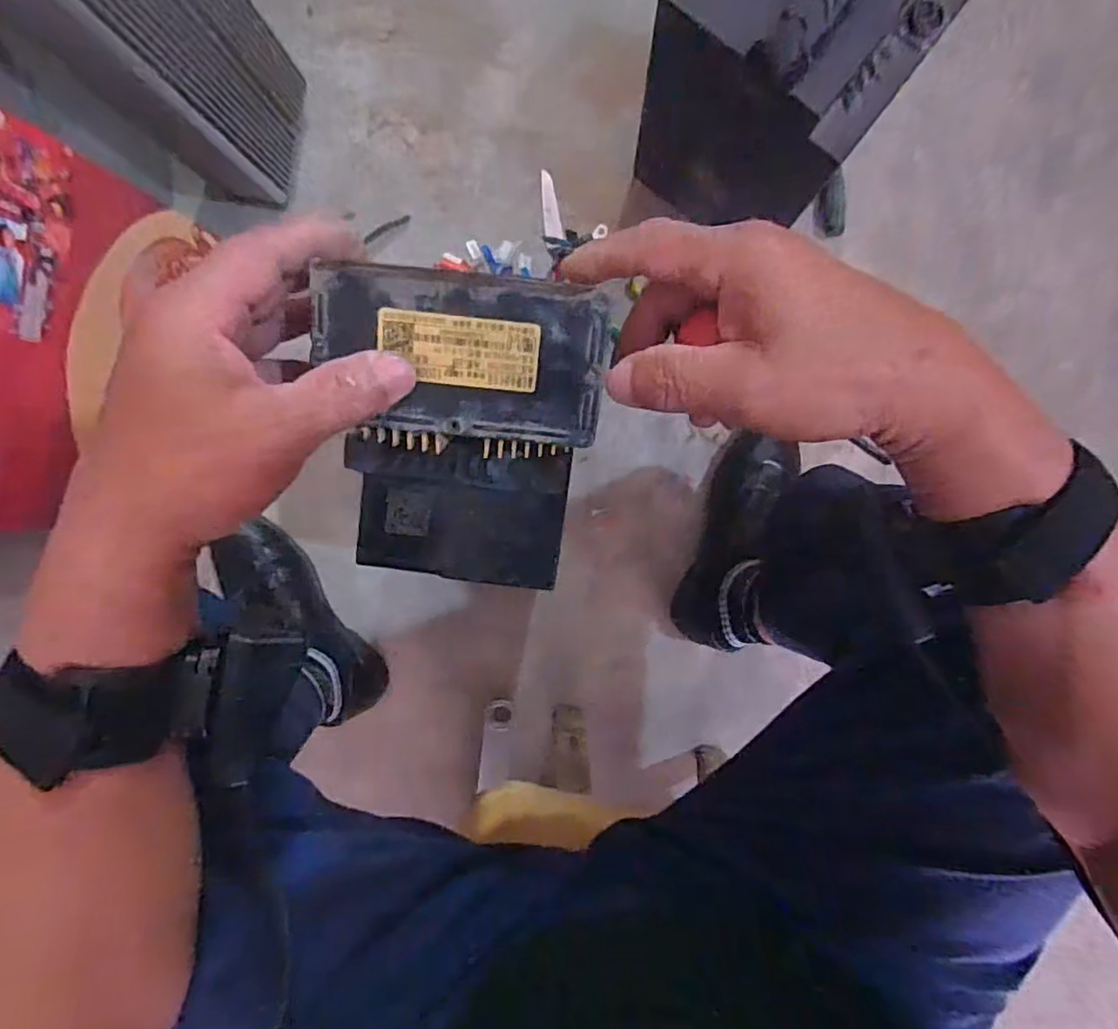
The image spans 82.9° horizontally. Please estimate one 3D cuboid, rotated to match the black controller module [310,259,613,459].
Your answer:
[{"bbox_3d":[-0.040,-0.062,0.262,0.117,0.015,0.071,4,96,-1],"label":"black controller module"}]

